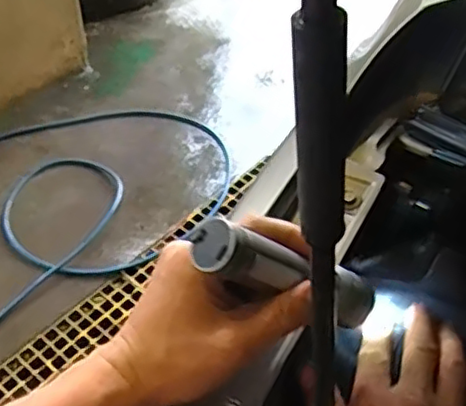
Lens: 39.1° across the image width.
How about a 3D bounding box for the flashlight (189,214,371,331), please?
[{"bbox_3d":[0.039,0.044,0.385,0.033,0.153,0.024,-45,48,19],"label":"flashlight"}]

